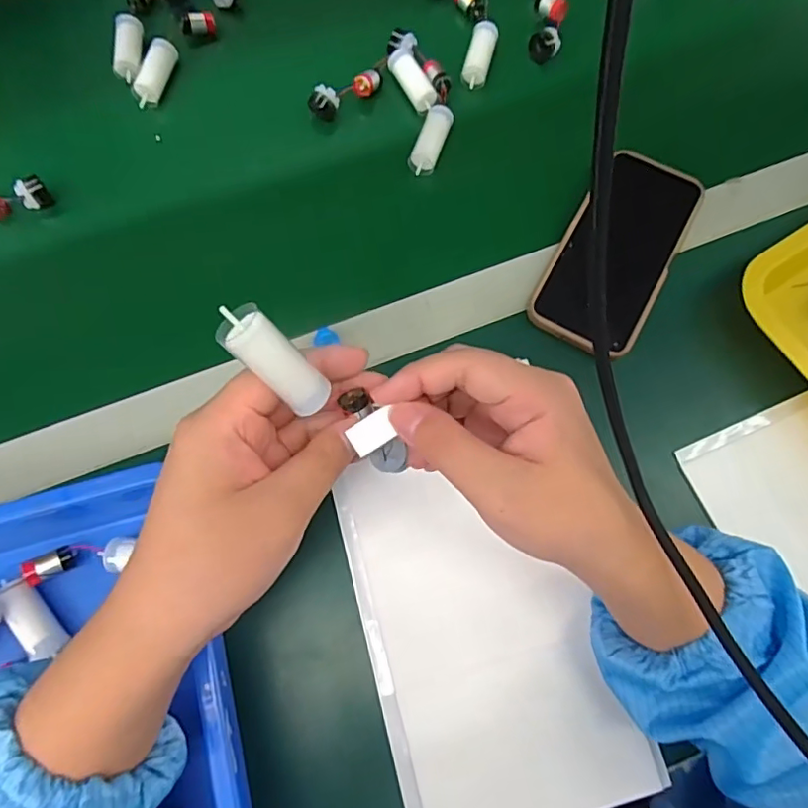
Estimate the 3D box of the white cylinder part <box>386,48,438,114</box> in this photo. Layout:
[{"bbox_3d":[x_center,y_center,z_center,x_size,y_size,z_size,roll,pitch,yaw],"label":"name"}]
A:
[{"bbox_3d":[0.007,-0.263,0.452,0.019,0.018,0.056,-29,77,-9],"label":"white cylinder part"}]

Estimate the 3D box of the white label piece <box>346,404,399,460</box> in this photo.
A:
[{"bbox_3d":[-0.015,0.014,0.265,0.021,0.004,0.015,-32,91,0],"label":"white label piece"}]

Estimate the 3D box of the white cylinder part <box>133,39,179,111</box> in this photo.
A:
[{"bbox_3d":[-0.203,-0.268,0.451,0.020,0.019,0.059,14,75,2],"label":"white cylinder part"}]

